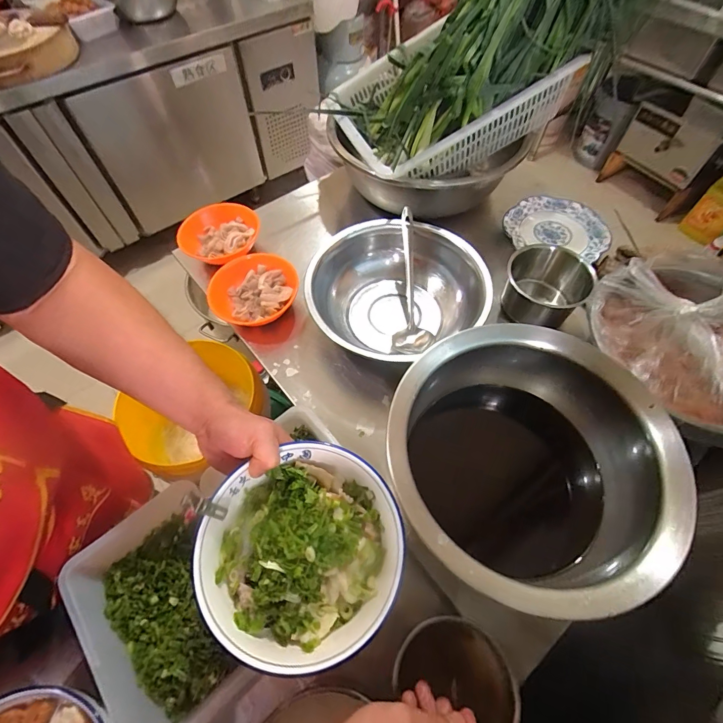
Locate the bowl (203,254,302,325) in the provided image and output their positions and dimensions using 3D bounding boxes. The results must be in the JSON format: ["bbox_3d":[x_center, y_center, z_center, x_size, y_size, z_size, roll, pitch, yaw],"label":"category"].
[{"bbox_3d":[-0.179,-0.114,0.659,0.145,0.054,0.134,-8,60,-3],"label":"bowl"}]

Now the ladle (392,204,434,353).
[{"bbox_3d":[0.084,-0.137,0.647,0.061,0.063,0.255,0,77,1],"label":"ladle"}]

